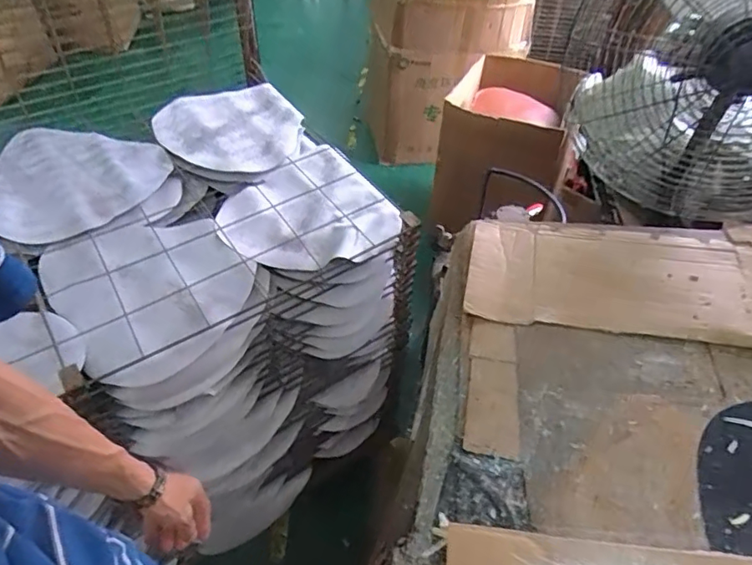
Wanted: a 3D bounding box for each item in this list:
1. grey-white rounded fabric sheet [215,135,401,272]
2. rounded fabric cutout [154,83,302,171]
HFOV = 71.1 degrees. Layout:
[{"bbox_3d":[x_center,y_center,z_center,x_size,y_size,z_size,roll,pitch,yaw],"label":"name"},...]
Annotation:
[{"bbox_3d":[-0.144,-0.137,0.984,0.285,0.026,0.342,-29,54,-24],"label":"grey-white rounded fabric sheet"},{"bbox_3d":[-0.327,-0.346,1.165,0.316,0.033,0.319,3,47,0],"label":"rounded fabric cutout"}]

